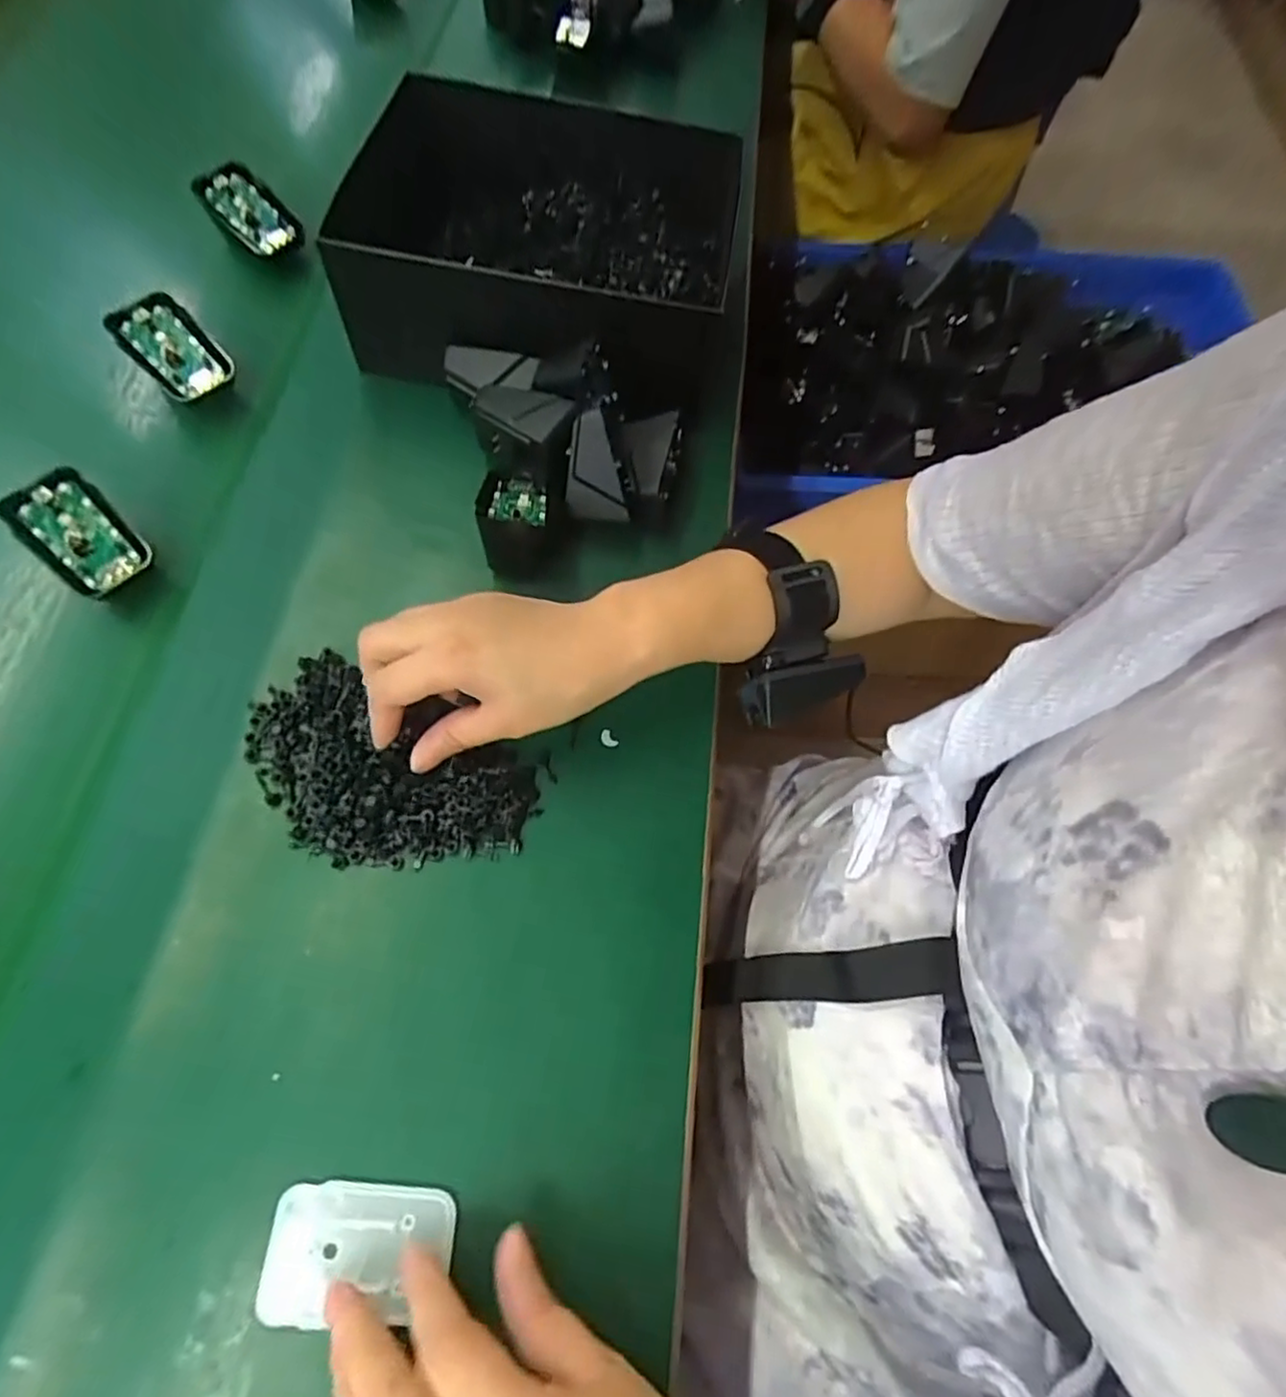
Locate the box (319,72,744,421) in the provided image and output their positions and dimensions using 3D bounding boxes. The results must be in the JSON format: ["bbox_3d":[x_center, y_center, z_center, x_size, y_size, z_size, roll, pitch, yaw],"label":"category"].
[{"bbox_3d":[-0.066,-0.302,0.468,0.259,0.094,0.190,12,65,2],"label":"box"}]

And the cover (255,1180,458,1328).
[{"bbox_3d":[-0.110,0.216,0.265,0.071,0.011,0.044,5,65,-1],"label":"cover"}]

